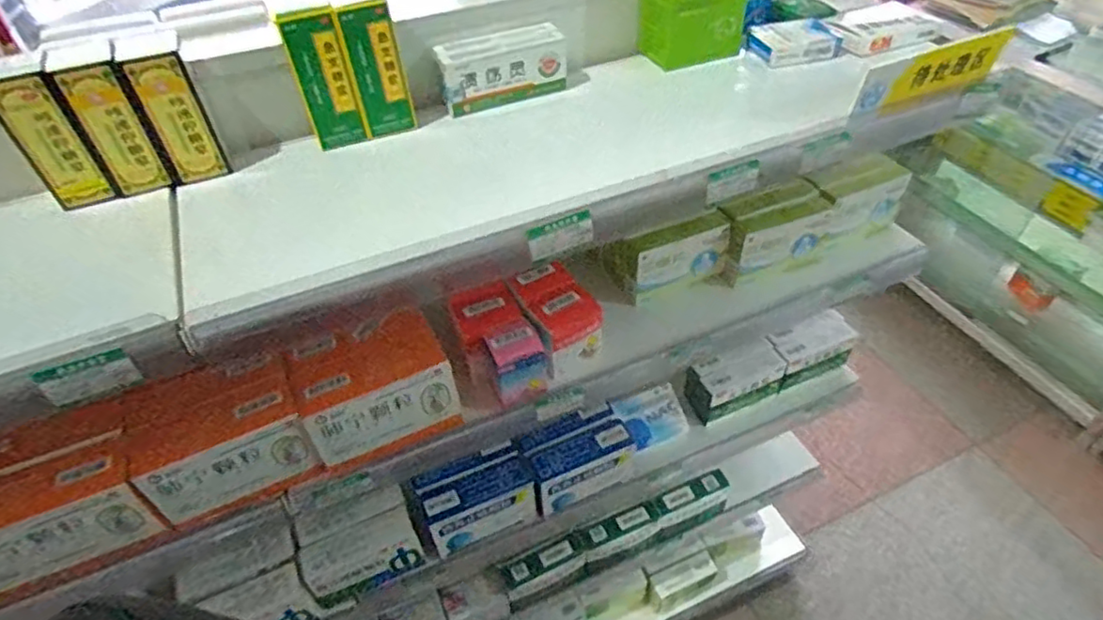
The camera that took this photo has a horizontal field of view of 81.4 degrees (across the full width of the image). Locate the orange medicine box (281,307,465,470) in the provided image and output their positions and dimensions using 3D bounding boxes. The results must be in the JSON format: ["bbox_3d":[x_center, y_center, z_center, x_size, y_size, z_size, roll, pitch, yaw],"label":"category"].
[{"bbox_3d":[-0.186,0.080,0.668,0.147,0.110,0.092,-23,49,-19],"label":"orange medicine box"}]

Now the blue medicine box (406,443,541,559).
[{"bbox_3d":[-0.106,0.268,0.903,0.158,0.101,0.077,-18,47,-15],"label":"blue medicine box"}]

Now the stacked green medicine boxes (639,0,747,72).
[{"bbox_3d":[0.161,-0.362,0.742,0.122,0.136,0.061,-17,47,-14],"label":"stacked green medicine boxes"}]

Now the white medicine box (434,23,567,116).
[{"bbox_3d":[-0.055,-0.269,0.710,0.146,0.060,0.048,-22,48,-18],"label":"white medicine box"}]

